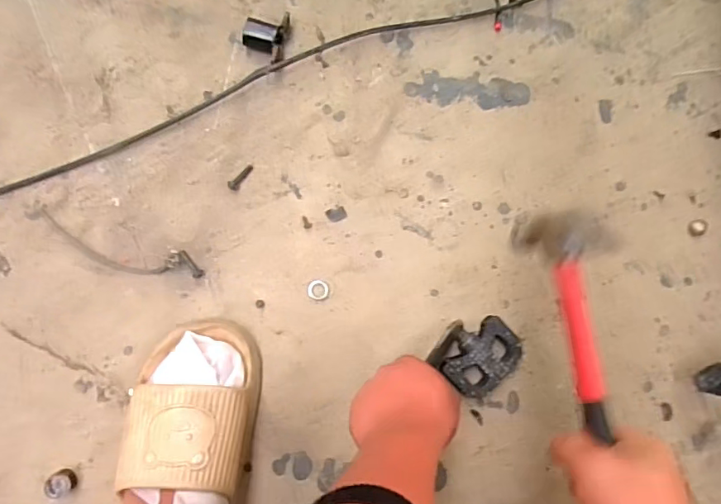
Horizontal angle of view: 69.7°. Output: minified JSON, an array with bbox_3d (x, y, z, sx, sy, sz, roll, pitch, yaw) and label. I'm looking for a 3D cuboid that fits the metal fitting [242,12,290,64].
[{"bbox_3d":[-0.104,-0.236,0.563,0.044,0.027,0.056,11,84,-5],"label":"metal fitting"}]

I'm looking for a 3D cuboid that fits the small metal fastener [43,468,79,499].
[{"bbox_3d":[-0.294,0.227,0.505,0.028,0.017,0.024,-34,90,-8],"label":"small metal fastener"}]

